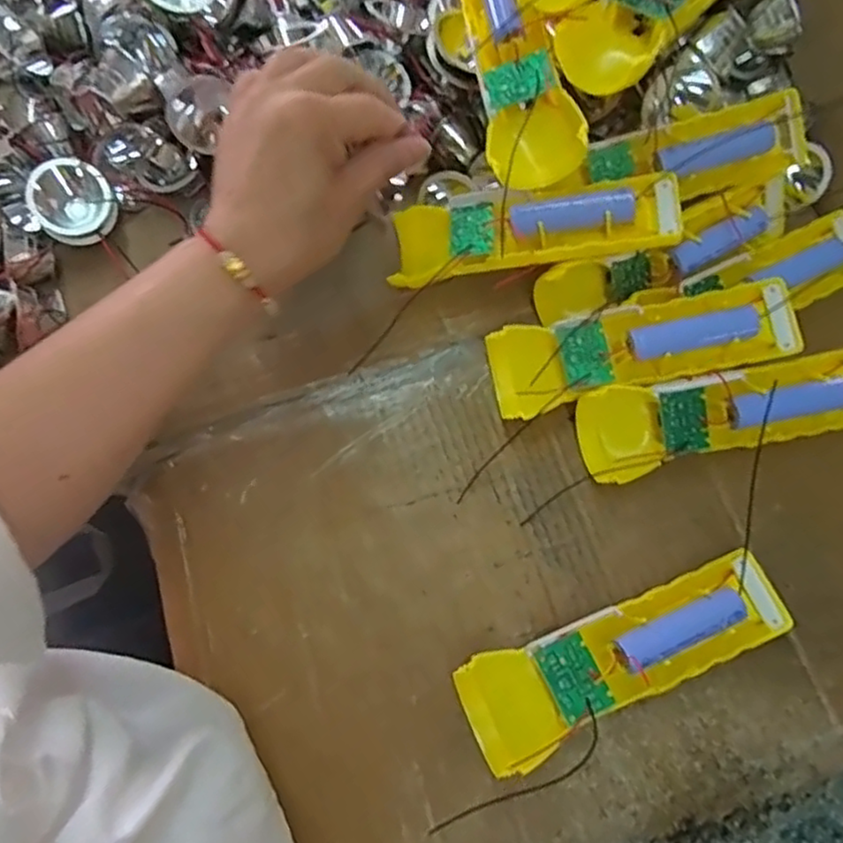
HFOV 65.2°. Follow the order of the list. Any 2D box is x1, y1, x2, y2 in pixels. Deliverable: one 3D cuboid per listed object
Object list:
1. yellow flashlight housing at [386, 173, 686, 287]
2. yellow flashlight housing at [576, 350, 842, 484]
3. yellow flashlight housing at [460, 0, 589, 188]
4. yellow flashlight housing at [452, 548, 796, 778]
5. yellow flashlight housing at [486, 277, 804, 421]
[{"bbox_3d":[0.058,-0.105,0.362,0.157,0.024,0.051,-1,72,20],"label":"yellow flashlight housing"},{"bbox_3d":[0.164,-0.003,0.350,0.153,0.030,0.045,-9,73,-1],"label":"yellow flashlight housing"},{"bbox_3d":[0.043,-0.207,0.364,0.049,0.042,0.154,-17,85,-3],"label":"yellow flashlight housing"},{"bbox_3d":[0.098,0.109,0.316,0.160,0.029,0.047,-23,70,-7],"label":"yellow flashlight housing"},{"bbox_3d":[0.116,-0.038,0.352,0.155,0.024,0.050,-8,85,7],"label":"yellow flashlight housing"}]

